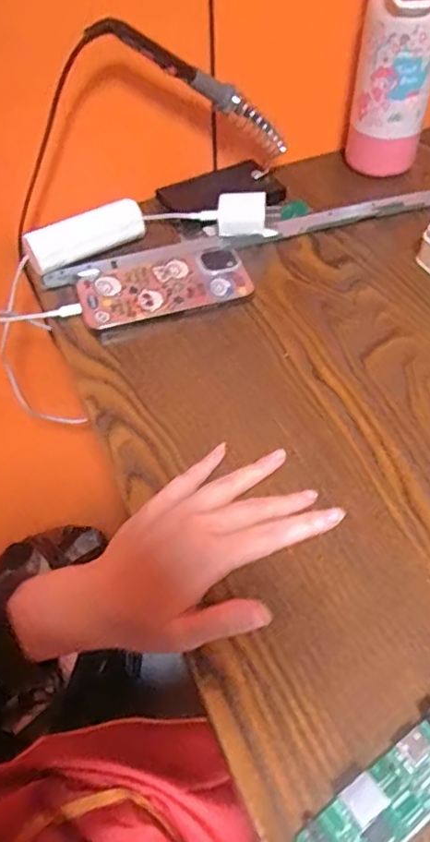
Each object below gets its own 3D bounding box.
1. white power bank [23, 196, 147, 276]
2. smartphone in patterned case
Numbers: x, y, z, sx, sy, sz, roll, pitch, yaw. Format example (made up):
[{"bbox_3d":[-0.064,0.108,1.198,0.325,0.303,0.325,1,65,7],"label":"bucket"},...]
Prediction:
[{"bbox_3d":[-0.117,-0.168,0.535,0.107,0.033,0.028,-26,56,-17],"label":"white power bank"},{"bbox_3d":[-0.045,-0.117,0.517,0.145,0.015,0.069,-15,53,-9],"label":"smartphone in patterned case"}]

